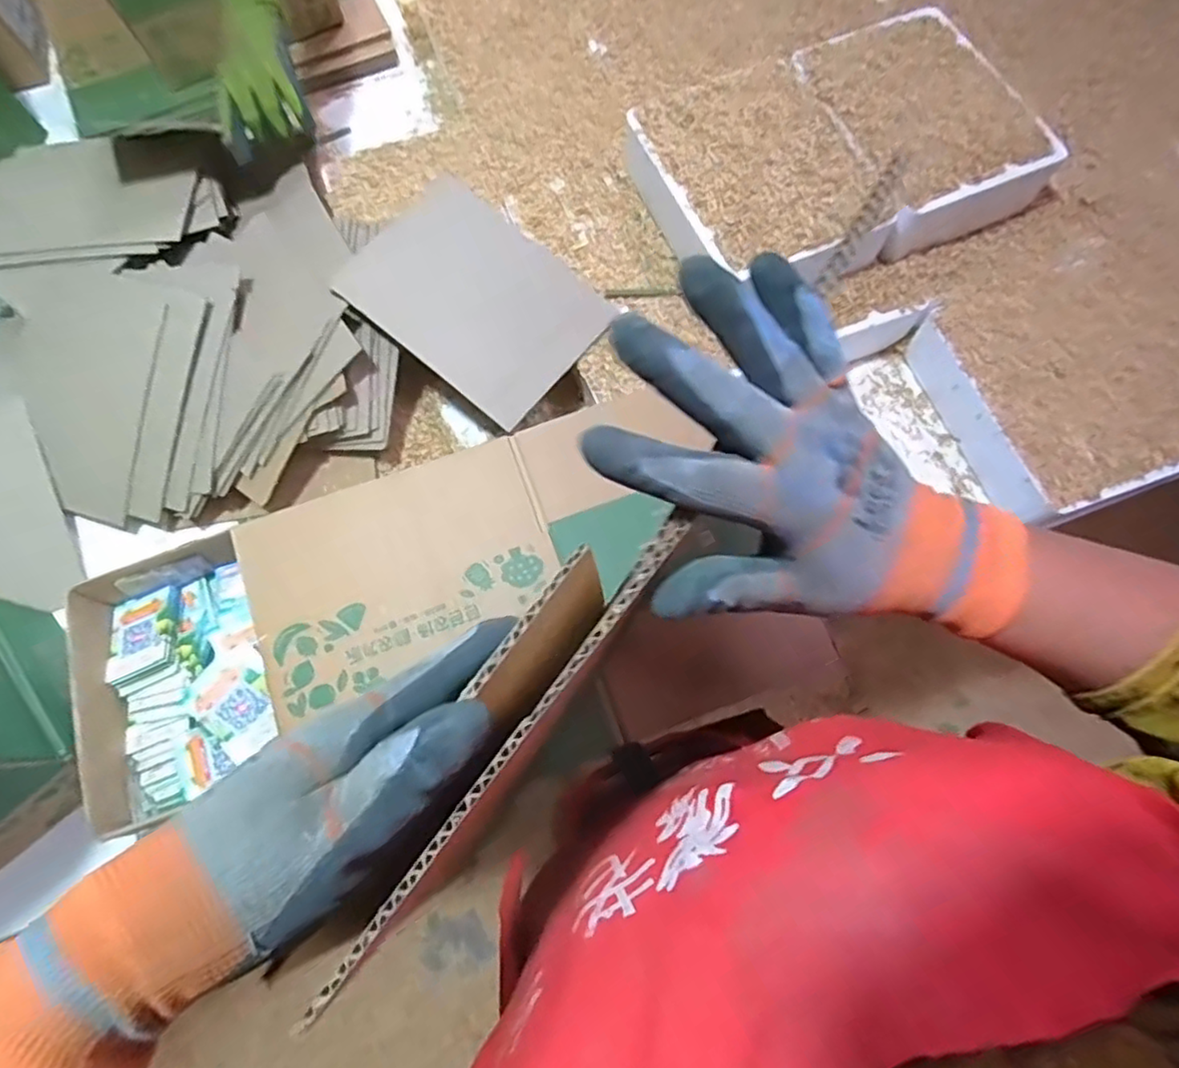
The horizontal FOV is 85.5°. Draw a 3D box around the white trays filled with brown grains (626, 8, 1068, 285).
[{"bbox_3d":[0.265,-0.405,0.689,0.402,0.085,0.257,-25,73,-8],"label":"white trays filled with brown grains"}]

